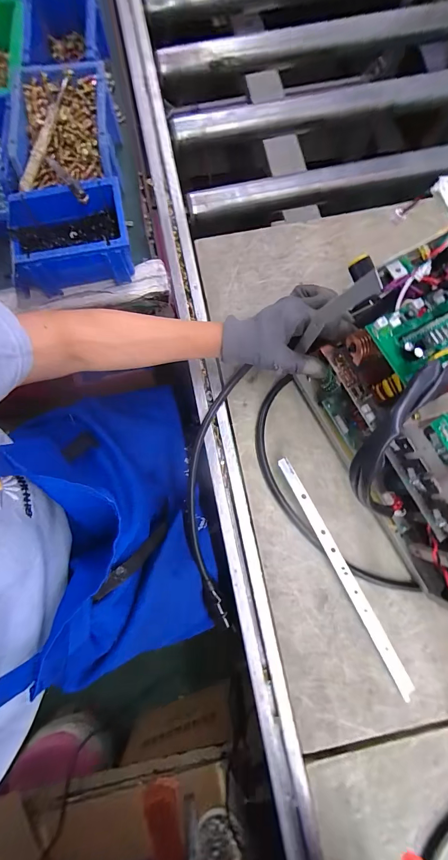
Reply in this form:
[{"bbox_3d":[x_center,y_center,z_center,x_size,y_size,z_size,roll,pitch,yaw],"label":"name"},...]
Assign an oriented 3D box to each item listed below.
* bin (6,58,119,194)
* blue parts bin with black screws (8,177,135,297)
[{"bbox_3d":[-0.215,-0.398,0.450,0.137,0.063,0.179,-9,82,-1],"label":"bin"},{"bbox_3d":[-0.204,-0.248,0.429,0.156,0.073,0.101,-13,79,-2],"label":"blue parts bin with black screws"}]

